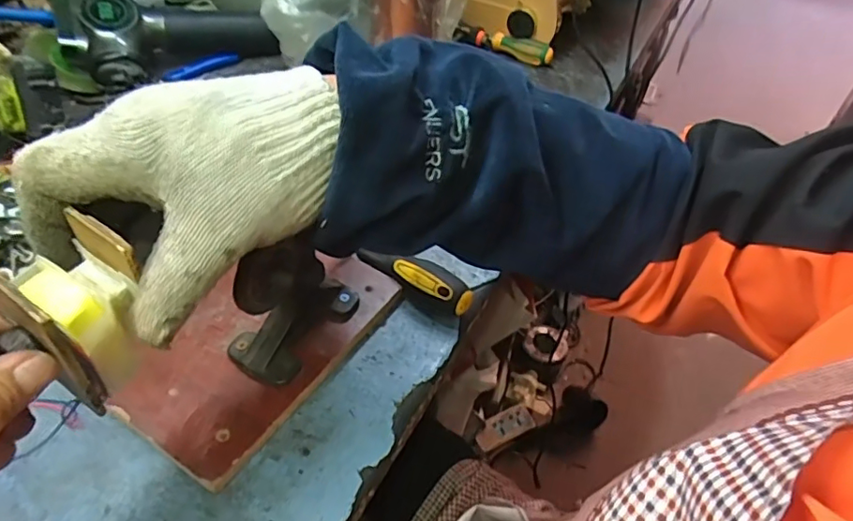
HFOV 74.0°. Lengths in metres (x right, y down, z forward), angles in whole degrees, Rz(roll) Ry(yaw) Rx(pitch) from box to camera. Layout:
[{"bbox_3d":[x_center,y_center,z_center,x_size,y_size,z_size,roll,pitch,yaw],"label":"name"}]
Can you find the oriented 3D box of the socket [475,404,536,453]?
[{"bbox_3d":[0.170,0.361,1.226,0.135,0.030,0.060,-21,71,-26],"label":"socket"}]

